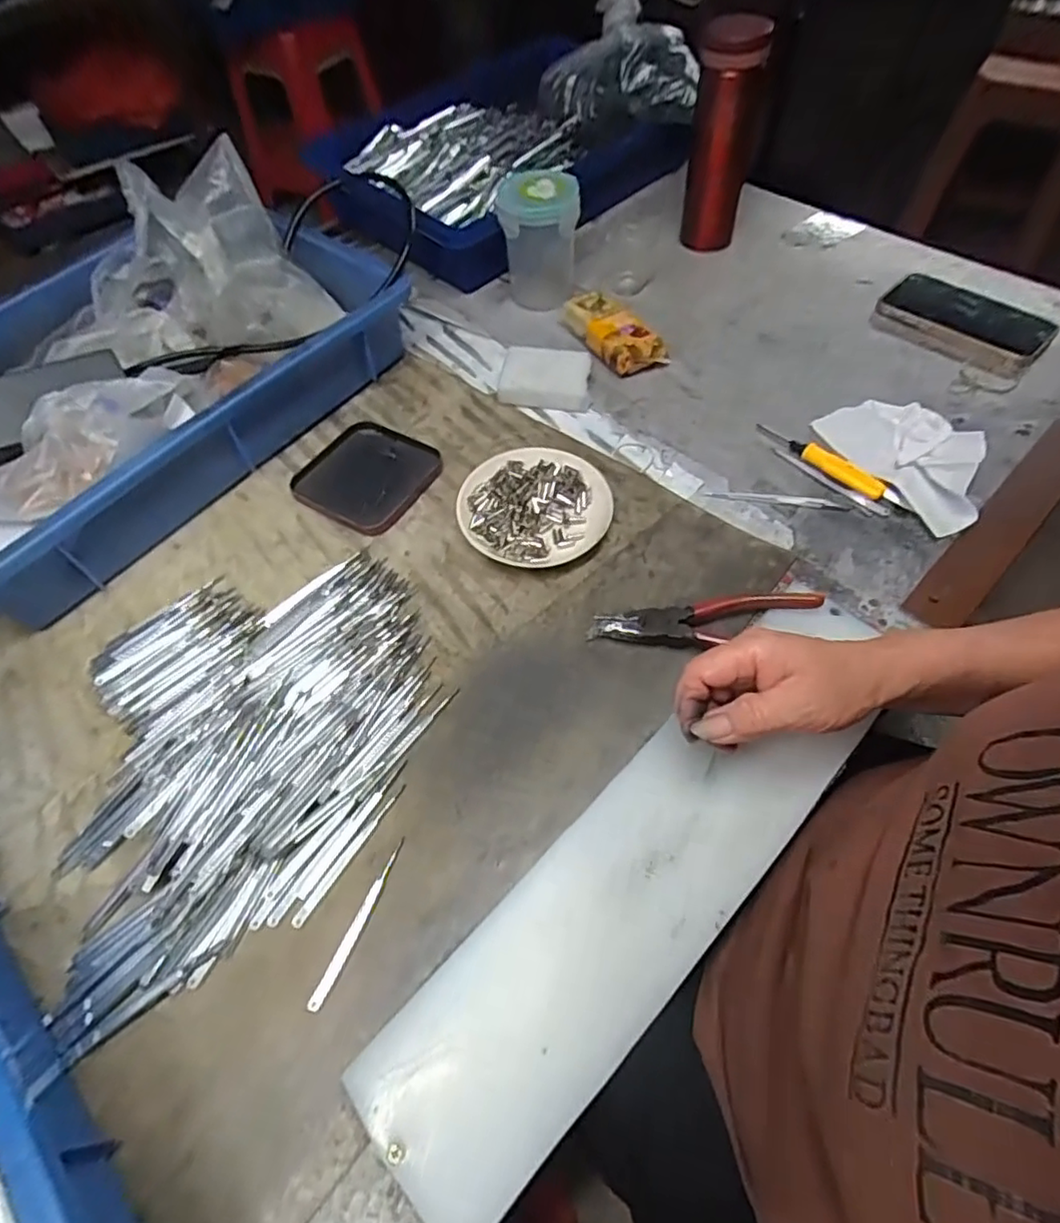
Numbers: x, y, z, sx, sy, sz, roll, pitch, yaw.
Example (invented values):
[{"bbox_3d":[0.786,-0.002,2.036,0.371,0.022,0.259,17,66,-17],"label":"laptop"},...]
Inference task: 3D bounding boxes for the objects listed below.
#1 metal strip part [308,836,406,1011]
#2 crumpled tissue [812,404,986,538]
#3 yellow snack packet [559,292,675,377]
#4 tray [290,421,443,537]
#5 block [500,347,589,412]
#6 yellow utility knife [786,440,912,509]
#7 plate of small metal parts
[{"bbox_3d":[-0.096,0.172,0.351,0.007,0.004,0.092,19,60,14],"label":"metal strip part"},{"bbox_3d":[0.312,-0.133,0.501,0.094,0.035,0.145,-26,60,-14],"label":"crumpled tissue"},{"bbox_3d":[0.079,-0.272,0.605,0.046,0.033,0.116,-27,60,-15],"label":"yellow snack packet"},{"bbox_3d":[-0.141,-0.120,0.541,0.113,0.010,0.105,23,61,16],"label":"tray"},{"bbox_3d":[0.014,-0.218,0.584,0.082,0.022,0.063,3,57,4],"label":"block"},{"bbox_3d":[0.252,-0.111,0.497,0.017,0.010,0.101,-38,63,-20],"label":"yellow utility knife"},{"bbox_3d":[0.005,-0.084,0.499,0.119,0.020,0.108,-33,62,-18],"label":"plate of small metal parts"}]

